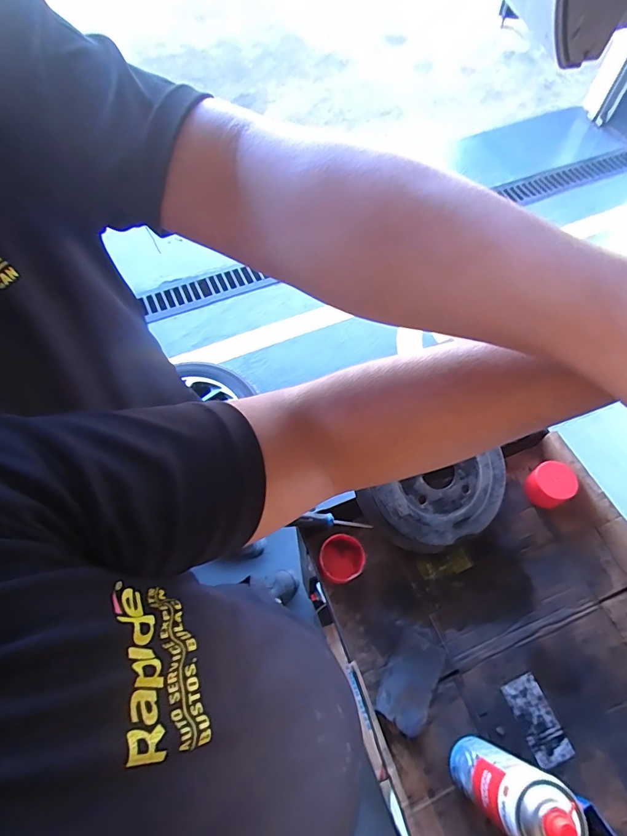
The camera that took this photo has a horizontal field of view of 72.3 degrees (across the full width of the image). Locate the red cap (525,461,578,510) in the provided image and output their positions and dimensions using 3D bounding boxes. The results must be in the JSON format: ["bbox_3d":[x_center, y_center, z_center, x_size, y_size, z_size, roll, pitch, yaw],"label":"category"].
[{"bbox_3d":[0.380,0.110,0.695,0.066,0.050,0.062,0,62,0],"label":"red cap"}]

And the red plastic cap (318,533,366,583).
[{"bbox_3d":[0.041,0.213,0.643,0.065,0.049,0.063,0,62,0],"label":"red plastic cap"}]

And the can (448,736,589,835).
[{"bbox_3d":[0.206,0.396,0.456,0.061,0.217,0.063,0,62,0],"label":"can"}]

